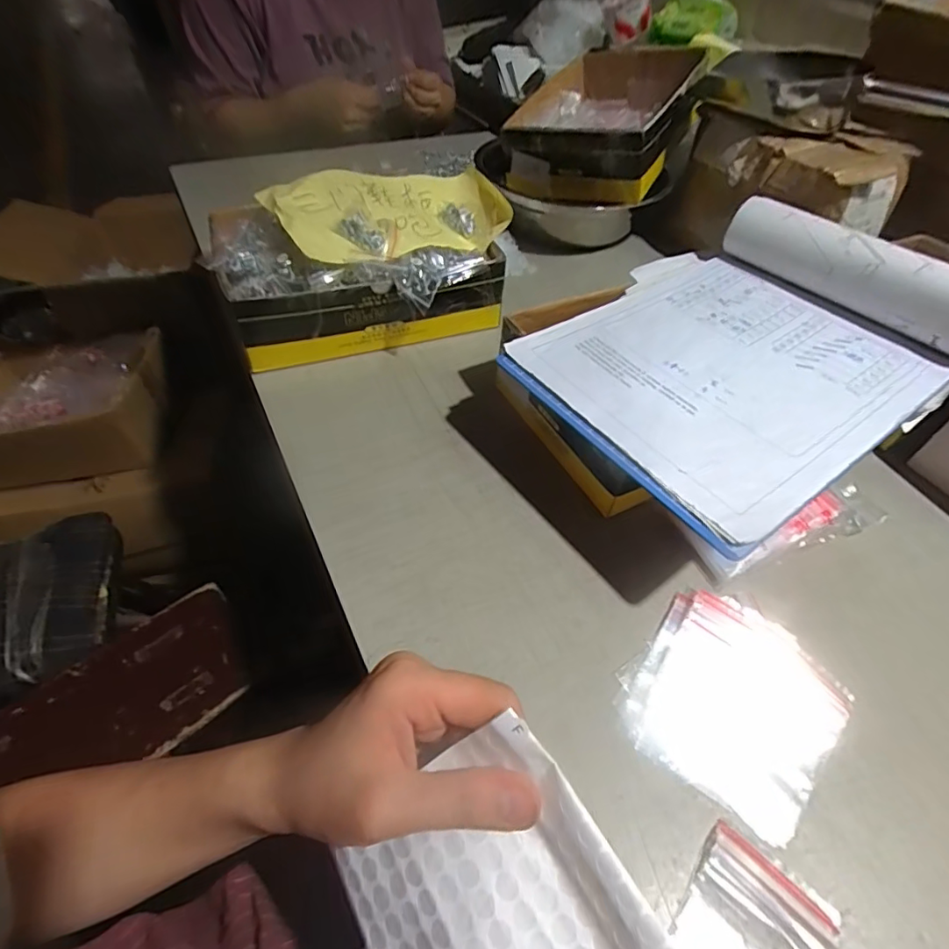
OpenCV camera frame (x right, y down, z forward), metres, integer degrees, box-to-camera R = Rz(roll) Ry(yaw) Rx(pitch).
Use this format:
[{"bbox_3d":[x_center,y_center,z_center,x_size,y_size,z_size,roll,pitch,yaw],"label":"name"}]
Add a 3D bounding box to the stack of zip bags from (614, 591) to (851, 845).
[{"bbox_3d":[0.150,0.128,0.307,0.106,0.009,0.117,37,56,25],"label":"stack of zip bags"}]

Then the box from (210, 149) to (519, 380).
[{"bbox_3d":[-0.105,-0.209,0.525,0.271,0.114,0.197,-14,52,-16],"label":"box"}]

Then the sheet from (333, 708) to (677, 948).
[{"bbox_3d":[0.007,0.185,0.217,0.124,0.013,0.119,-43,65,8],"label":"sheet"}]

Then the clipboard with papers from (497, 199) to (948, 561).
[{"bbox_3d":[0.189,-0.103,0.381,0.290,0.061,0.234,-28,56,-25],"label":"clipboard with papers"}]

